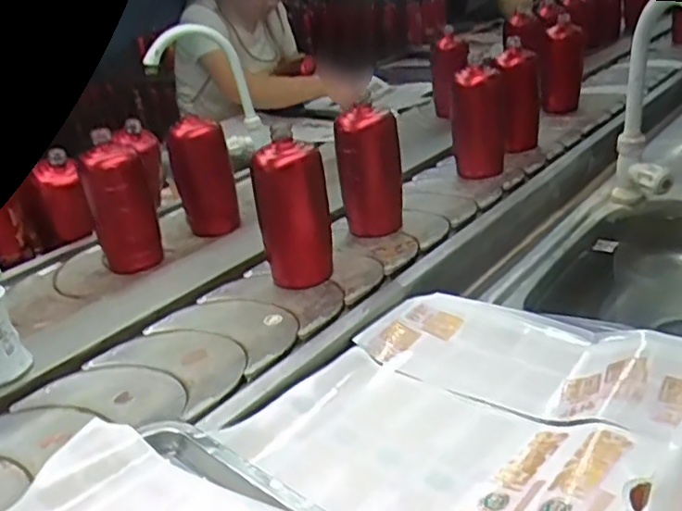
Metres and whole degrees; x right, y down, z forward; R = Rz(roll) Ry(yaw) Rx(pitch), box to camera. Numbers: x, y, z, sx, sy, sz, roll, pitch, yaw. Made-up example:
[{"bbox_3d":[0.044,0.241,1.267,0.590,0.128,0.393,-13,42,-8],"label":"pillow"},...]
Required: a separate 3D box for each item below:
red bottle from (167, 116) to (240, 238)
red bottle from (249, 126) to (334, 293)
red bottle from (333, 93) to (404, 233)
[{"bbox_3d":[-0.211,-0.123,1.000,0.076,0.165,0.068,-15,27,-16],"label":"red bottle"},{"bbox_3d":[-0.056,-0.052,0.794,0.072,0.178,0.069,-20,28,-25],"label":"red bottle"},{"bbox_3d":[0.040,-0.114,0.923,0.078,0.189,0.066,-8,25,-3],"label":"red bottle"}]

